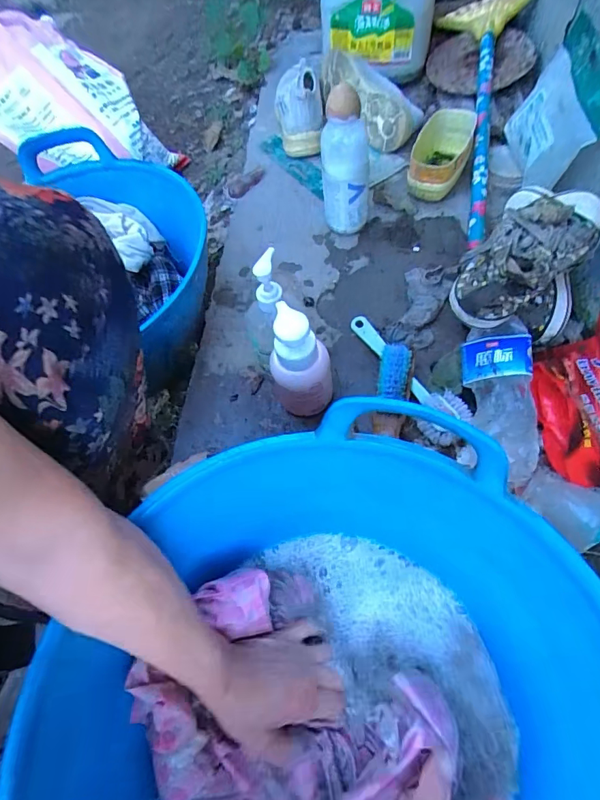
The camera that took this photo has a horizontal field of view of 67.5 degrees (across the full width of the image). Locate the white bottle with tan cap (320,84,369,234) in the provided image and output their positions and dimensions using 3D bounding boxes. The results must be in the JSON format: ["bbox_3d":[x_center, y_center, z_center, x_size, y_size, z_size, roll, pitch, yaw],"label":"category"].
[{"bbox_3d":[0.063,-0.318,0.626,0.070,0.192,0.055,-1,64,4],"label":"white bottle with tan cap"}]

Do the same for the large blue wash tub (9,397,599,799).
[{"bbox_3d":[0.008,0.230,0.310,0.365,0.187,0.380,-2,64,3],"label":"large blue wash tub"}]

